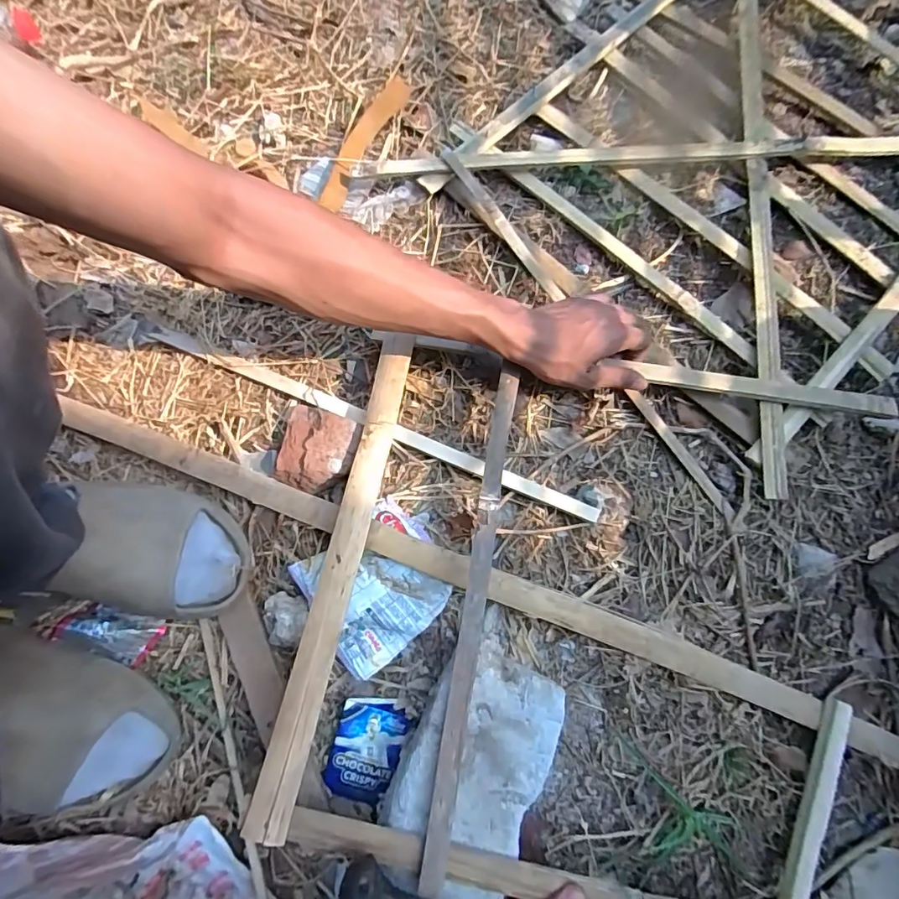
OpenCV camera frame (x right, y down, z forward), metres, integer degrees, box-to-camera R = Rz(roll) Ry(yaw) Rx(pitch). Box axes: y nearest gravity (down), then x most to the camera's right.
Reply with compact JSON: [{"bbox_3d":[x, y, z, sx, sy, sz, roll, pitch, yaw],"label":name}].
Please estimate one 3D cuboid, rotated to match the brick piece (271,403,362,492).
[{"bbox_3d":[-0.128,0.003,0.473,0.072,0.033,0.076,20,73,7],"label":"brick piece"}]

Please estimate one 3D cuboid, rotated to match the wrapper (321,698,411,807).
[{"bbox_3d":[-0.074,0.269,0.437,0.059,0.011,0.082,16,77,4],"label":"wrapper"}]

